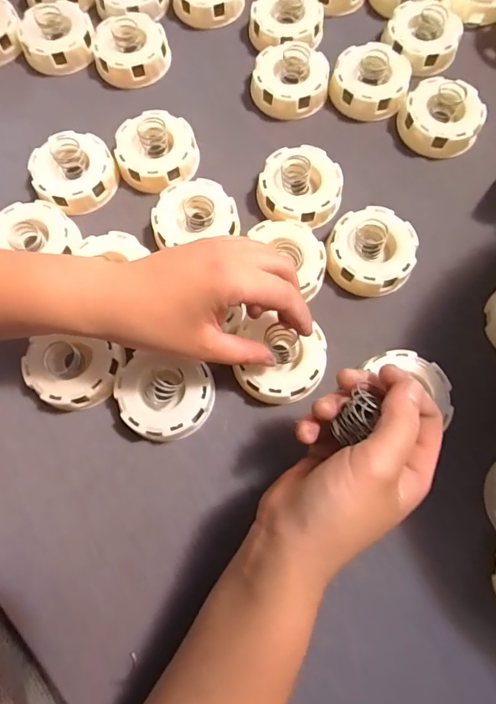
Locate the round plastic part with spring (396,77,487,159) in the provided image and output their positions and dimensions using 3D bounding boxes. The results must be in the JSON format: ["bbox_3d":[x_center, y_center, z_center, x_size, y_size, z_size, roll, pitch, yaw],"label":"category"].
[{"bbox_3d":[0.160,-0.194,0.359,0.064,0.029,0.056,29,78,9],"label":"round plastic part with spring"}]

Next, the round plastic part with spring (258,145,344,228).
[{"bbox_3d":[0.042,-0.130,0.346,0.063,0.026,0.066,0,75,1],"label":"round plastic part with spring"}]

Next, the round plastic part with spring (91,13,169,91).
[{"bbox_3d":[-0.105,-0.274,0.390,0.064,0.023,0.066,0,75,1],"label":"round plastic part with spring"}]

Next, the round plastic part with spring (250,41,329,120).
[{"bbox_3d":[0.036,-0.239,0.377,0.064,0.021,0.064,0,75,1],"label":"round plastic part with spring"}]

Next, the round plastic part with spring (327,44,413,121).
[{"bbox_3d":[0.106,-0.236,0.370,0.062,0.019,0.061,0,75,1],"label":"round plastic part with spring"}]

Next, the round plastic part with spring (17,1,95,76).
[{"bbox_3d":[-0.173,-0.288,0.394,0.064,0.022,0.067,0,75,1],"label":"round plastic part with spring"}]

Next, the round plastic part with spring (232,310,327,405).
[{"bbox_3d":[0.023,0.006,0.304,0.061,0.017,0.061,0,75,1],"label":"round plastic part with spring"}]

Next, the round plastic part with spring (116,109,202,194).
[{"bbox_3d":[-0.075,-0.165,0.357,0.064,0.024,0.066,0,75,1],"label":"round plastic part with spring"}]

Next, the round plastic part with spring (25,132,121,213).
[{"bbox_3d":[-0.141,-0.145,0.352,0.065,0.023,0.063,0,75,1],"label":"round plastic part with spring"}]

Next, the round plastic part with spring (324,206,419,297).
[{"bbox_3d":[0.093,-0.076,0.330,0.063,0.027,0.065,0,75,1],"label":"round plastic part with spring"}]

